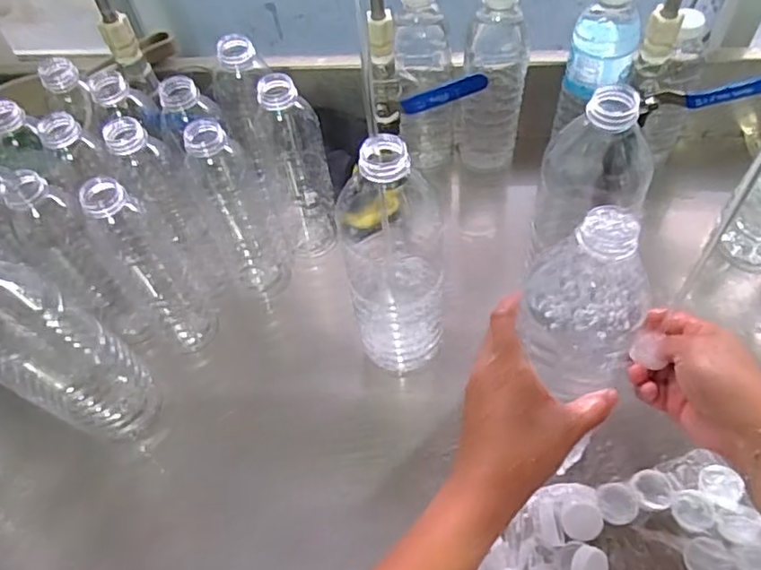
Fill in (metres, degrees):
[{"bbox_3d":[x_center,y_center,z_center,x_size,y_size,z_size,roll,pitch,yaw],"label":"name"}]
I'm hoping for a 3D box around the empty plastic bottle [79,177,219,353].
[{"bbox_3d":[-0.201,-0.012,0.547,0.056,0.220,0.058,-33,59,-17],"label":"empty plastic bottle"}]

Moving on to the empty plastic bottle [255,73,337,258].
[{"bbox_3d":[-0.080,-0.113,0.592,0.053,0.203,0.063,-16,56,-6],"label":"empty plastic bottle"}]

